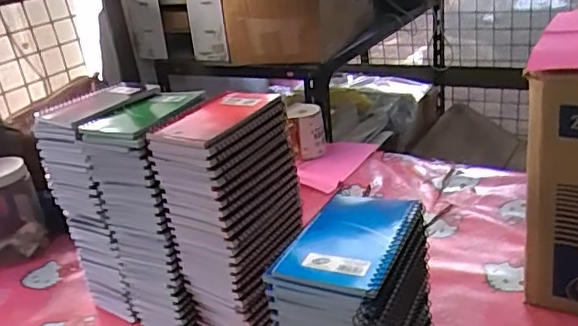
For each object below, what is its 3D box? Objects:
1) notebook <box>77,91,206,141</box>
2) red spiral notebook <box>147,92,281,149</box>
[{"bbox_3d":[-0.167,-0.056,0.668,0.111,0.019,0.132,5,28,27],"label":"notebook"},{"bbox_3d":[-0.079,-0.049,0.613,0.093,0.017,0.126,9,29,33],"label":"red spiral notebook"}]

